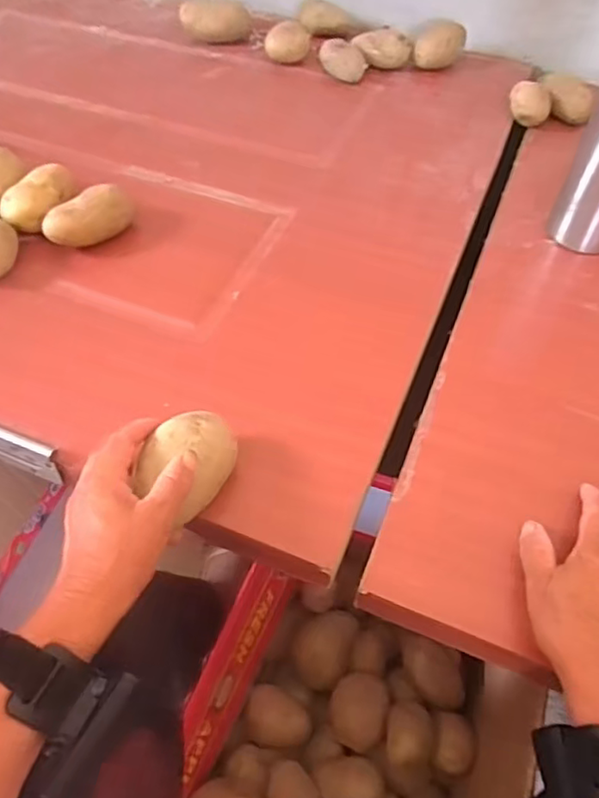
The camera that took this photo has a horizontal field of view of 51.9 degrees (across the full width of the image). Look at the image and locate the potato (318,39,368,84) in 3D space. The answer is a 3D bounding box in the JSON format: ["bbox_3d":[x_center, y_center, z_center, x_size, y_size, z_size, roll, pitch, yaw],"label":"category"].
[{"bbox_3d":[0.056,-0.433,0.789,0.057,0.033,0.059,0,55,-2],"label":"potato"}]

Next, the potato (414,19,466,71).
[{"bbox_3d":[0.181,-0.458,0.793,0.060,0.038,0.045,12,55,7],"label":"potato"}]

